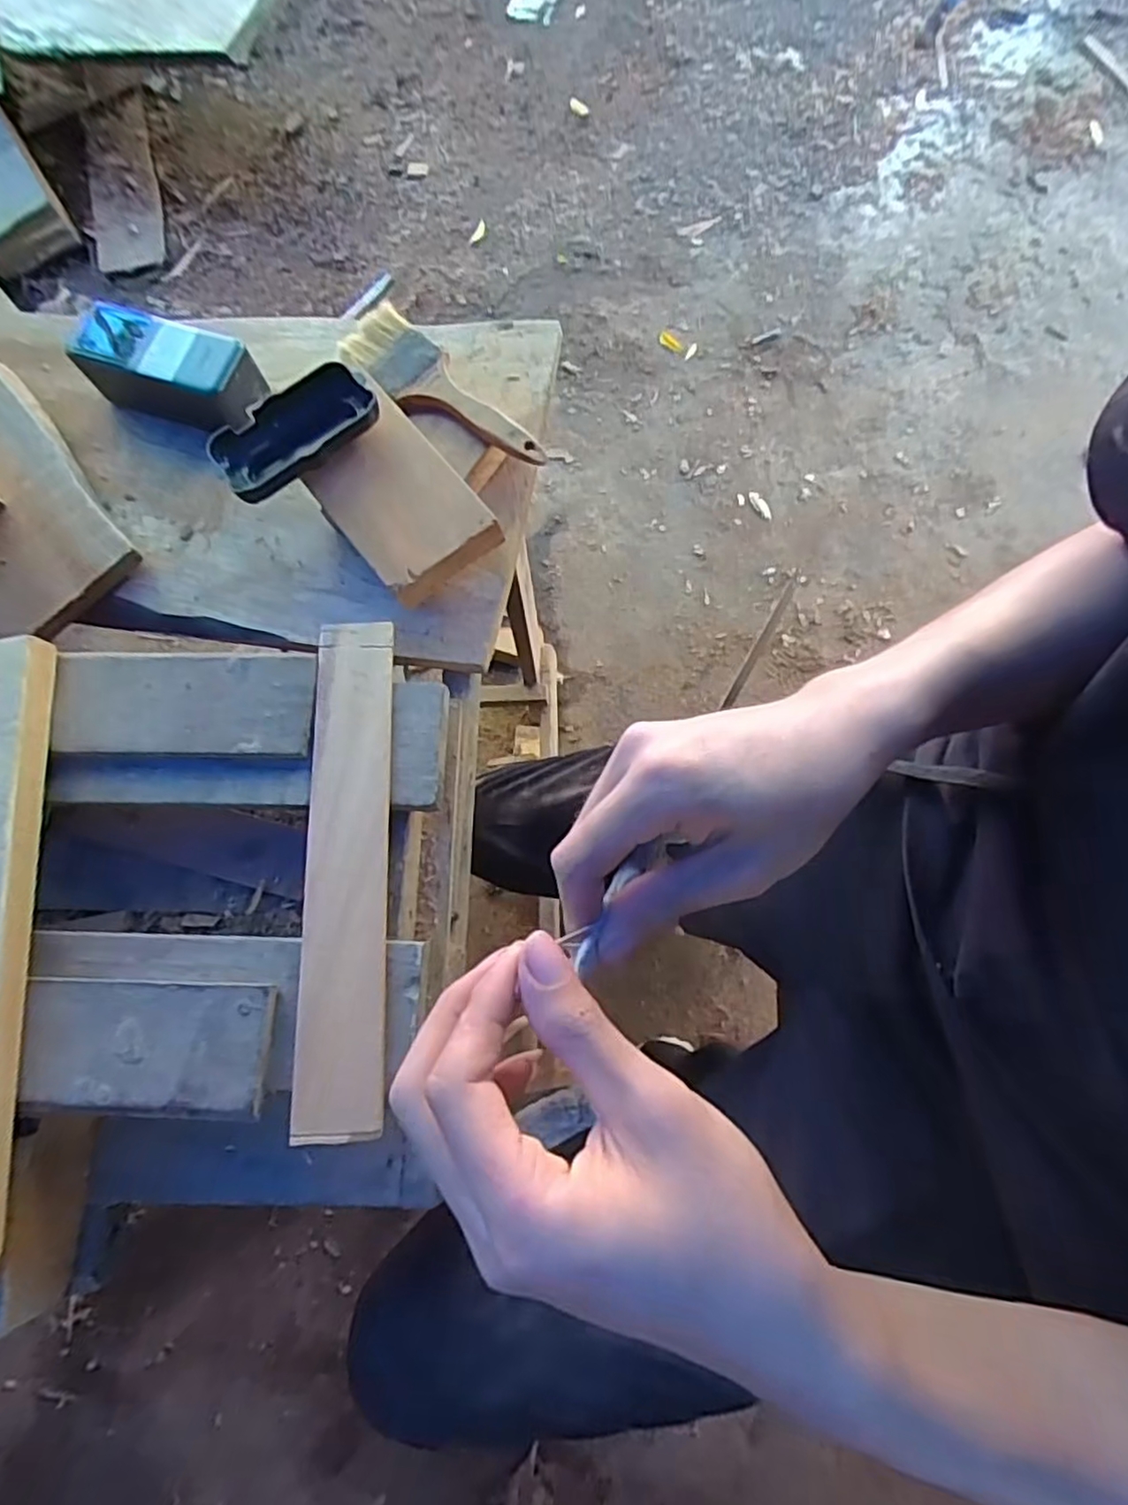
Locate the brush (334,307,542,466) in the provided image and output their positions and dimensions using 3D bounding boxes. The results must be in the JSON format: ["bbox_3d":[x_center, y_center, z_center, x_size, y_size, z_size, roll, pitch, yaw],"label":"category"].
[{"bbox_3d":[-0.094,-0.259,0.497,0.052,0.012,0.178,-40,79,-11],"label":"brush"}]

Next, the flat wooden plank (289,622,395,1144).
[{"bbox_3d":[-0.125,0.059,0.400,0.046,0.010,0.293,-2,74,-2],"label":"flat wooden plank"}]

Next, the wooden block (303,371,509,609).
[{"bbox_3d":[-0.112,-0.171,0.460,0.084,0.027,0.127,-38,78,-11],"label":"wooden block"}]

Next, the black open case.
[{"bbox_3d":[-0.177,-0.208,0.450,0.104,0.028,0.053,-39,78,-11],"label":"black open case"}]

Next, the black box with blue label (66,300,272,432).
[{"bbox_3d":[-0.295,-0.287,0.521,0.132,0.055,0.059,23,77,9],"label":"black box with blue label"}]

